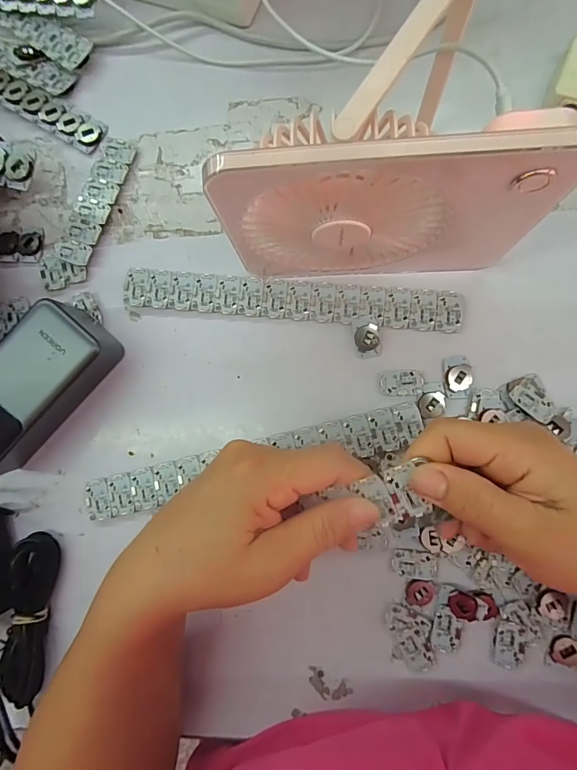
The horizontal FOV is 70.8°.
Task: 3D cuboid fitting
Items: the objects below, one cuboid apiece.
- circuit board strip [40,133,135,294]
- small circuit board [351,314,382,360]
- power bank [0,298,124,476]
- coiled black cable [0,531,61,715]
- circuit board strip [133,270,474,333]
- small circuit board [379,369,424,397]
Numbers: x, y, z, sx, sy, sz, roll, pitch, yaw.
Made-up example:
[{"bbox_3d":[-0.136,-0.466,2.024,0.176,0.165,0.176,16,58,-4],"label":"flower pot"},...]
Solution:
[{"bbox_3d":[-0.161,-0.138,0.325,0.036,0.009,0.130,20,87,6],"label":"circuit board strip"},{"bbox_3d":[0.057,-0.035,0.295,0.018,0.004,0.030,-9,84,4],"label":"small circuit board"},{"bbox_3d":[-0.182,0.006,0.291,0.061,0.055,0.133,45,90,7],"label":"power bank"},{"bbox_3d":[-0.189,0.168,0.294,0.029,0.026,0.114,0,85,5],"label":"coiled black cable"},{"bbox_3d":[0.000,-0.064,0.303,0.249,0.004,0.029,6,86,6],"label":"circuit board strip"},{"bbox_3d":[0.081,-0.001,0.290,0.030,0.004,0.019,-3,85,5],"label":"small circuit board"}]

